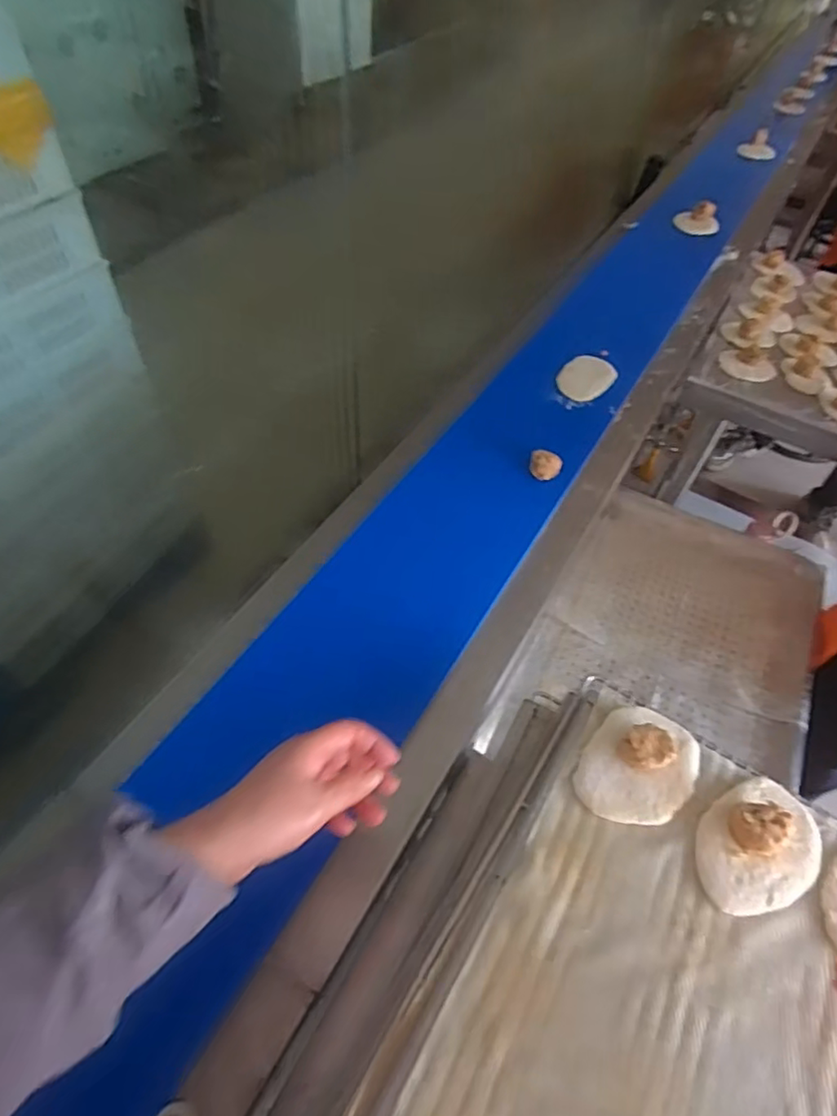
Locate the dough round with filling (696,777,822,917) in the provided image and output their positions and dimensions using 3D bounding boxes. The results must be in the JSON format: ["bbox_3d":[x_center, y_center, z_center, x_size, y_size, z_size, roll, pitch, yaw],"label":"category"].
[{"bbox_3d":[0.274,0.226,0.468,0.110,0.030,0.080,-20,57,-18],"label":"dough round with filling"}]

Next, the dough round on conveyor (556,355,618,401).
[{"bbox_3d":[0.276,-0.297,0.968,0.079,0.009,0.125,33,58,20],"label":"dough round on conveyor"}]

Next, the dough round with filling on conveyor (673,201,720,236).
[{"bbox_3d":[0.643,-0.785,1.345,0.098,0.047,0.094,2,53,-2],"label":"dough round with filling on conveyor"}]

